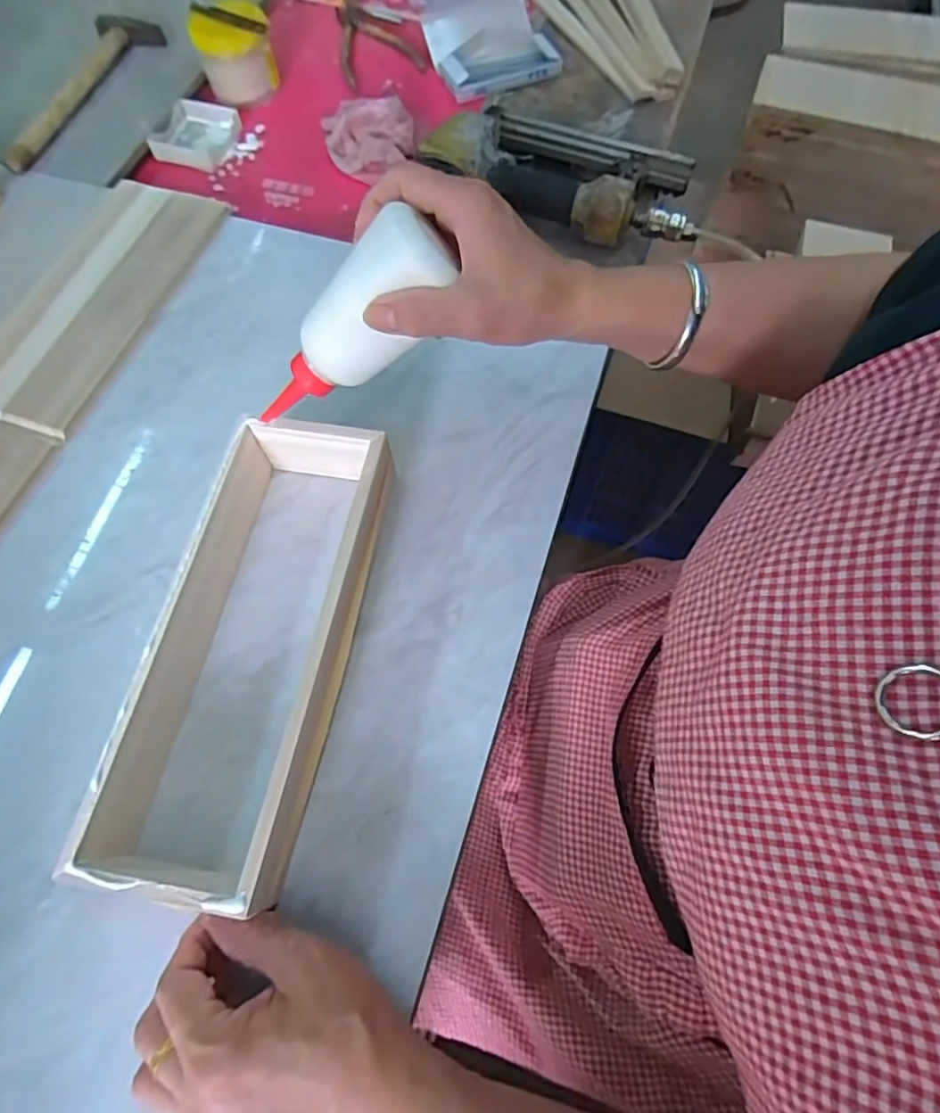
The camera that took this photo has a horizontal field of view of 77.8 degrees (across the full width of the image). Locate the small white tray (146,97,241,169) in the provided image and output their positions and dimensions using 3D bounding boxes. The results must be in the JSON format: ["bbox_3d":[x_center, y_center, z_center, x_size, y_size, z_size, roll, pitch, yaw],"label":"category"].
[{"bbox_3d":[-0.291,-0.446,0.616,0.079,0.021,0.078,9,67,4],"label":"small white tray"}]

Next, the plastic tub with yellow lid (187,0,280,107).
[{"bbox_3d":[-0.251,-0.541,0.626,0.079,0.065,0.070,-15,68,-7],"label":"plastic tub with yellow lid"}]

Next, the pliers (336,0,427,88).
[{"bbox_3d":[-0.108,-0.610,0.681,0.092,0.010,0.160,-10,67,-5],"label":"pliers"}]

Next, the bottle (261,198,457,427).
[{"bbox_3d":[-0.073,-0.128,0.344,0.038,0.152,0.044,3,56,-49],"label":"bottle"}]

